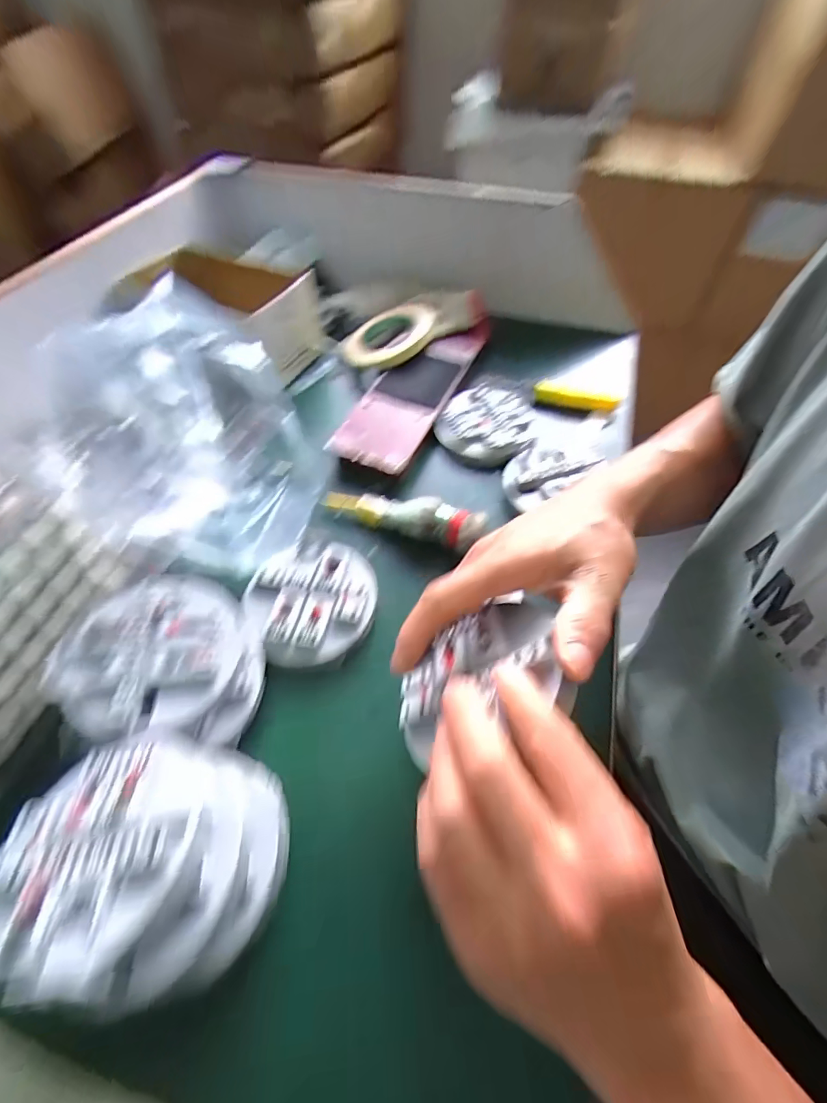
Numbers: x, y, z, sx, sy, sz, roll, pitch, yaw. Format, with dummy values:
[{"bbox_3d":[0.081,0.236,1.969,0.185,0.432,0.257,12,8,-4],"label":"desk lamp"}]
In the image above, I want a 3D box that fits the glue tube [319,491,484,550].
[{"bbox_3d":[-0.012,-0.034,0.412,0.148,0.030,0.036,19,57,6],"label":"glue tube"}]

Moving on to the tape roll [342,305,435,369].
[{"bbox_3d":[-0.030,-0.266,0.556,0.106,0.021,0.120,8,57,5],"label":"tape roll"}]

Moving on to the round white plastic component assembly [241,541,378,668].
[{"bbox_3d":[-0.079,0.036,0.361,0.099,0.013,0.098,3,57,-5],"label":"round white plastic component assembly"}]

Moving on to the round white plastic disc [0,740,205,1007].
[{"bbox_3d":[-0.155,0.143,0.219,0.096,0.014,0.102,-9,40,7],"label":"round white plastic disc"}]

